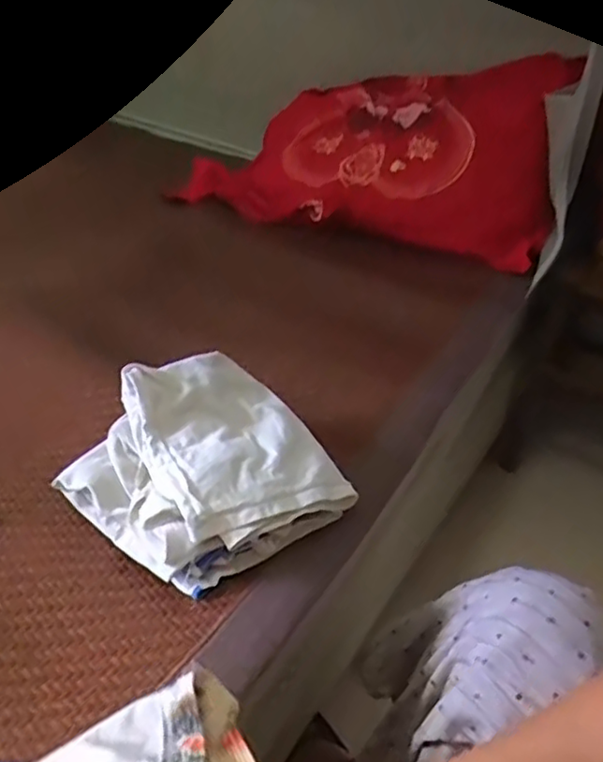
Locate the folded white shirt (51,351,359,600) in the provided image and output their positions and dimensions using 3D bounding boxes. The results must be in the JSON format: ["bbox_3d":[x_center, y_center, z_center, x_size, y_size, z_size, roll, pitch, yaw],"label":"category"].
[{"bbox_3d":[-0.078,0.071,0.538,0.185,0.097,0.174,-24,43,-37],"label":"folded white shirt"}]

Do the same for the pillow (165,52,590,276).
[{"bbox_3d":[0.120,-0.394,1.105,0.629,0.144,0.370,22,79,30],"label":"pillow"}]

